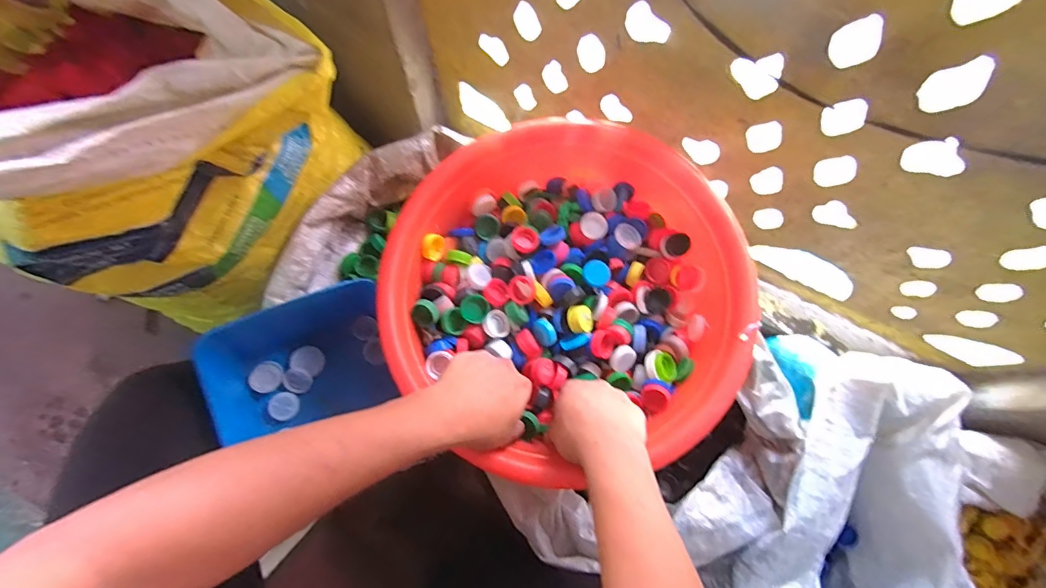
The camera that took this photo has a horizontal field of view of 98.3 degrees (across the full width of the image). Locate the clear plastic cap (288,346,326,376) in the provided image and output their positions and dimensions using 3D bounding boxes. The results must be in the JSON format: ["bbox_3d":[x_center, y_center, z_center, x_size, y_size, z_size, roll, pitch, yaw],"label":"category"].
[{"bbox_3d":[-0.266,0.082,0.560,0.039,0.014,0.033,30,53,-19],"label":"clear plastic cap"}]

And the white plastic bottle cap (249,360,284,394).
[{"bbox_3d":[-0.301,0.099,0.534,0.030,0.017,0.036,27,80,4],"label":"white plastic bottle cap"}]

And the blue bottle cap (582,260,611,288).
[{"bbox_3d":[0.087,-0.023,0.537,0.032,0.012,0.032,0,79,-1],"label":"blue bottle cap"}]

